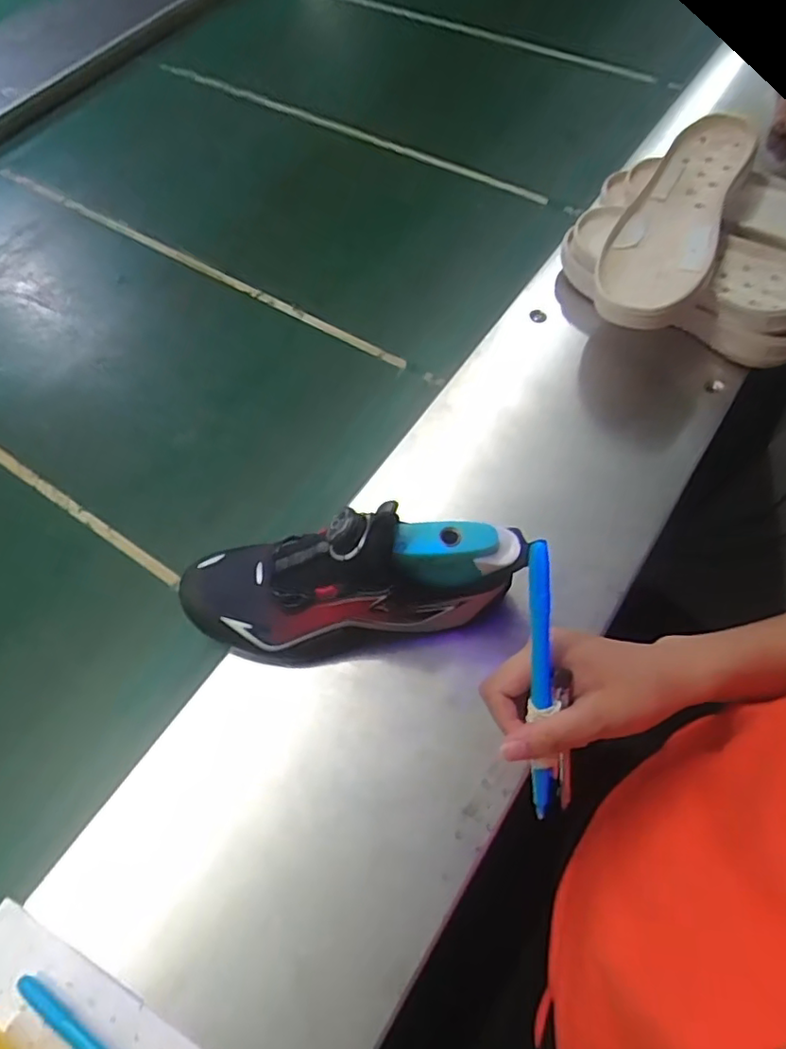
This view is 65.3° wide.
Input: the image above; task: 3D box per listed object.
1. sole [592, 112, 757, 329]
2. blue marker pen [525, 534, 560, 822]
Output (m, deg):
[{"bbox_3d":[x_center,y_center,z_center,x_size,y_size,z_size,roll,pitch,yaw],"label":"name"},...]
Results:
[{"bbox_3d":[0.266,-0.291,0.577,0.093,0.043,0.275,26,66,17],"label":"sole"},{"bbox_3d":[0.083,0.088,0.338,0.012,0.166,0.009,-4,16,2],"label":"blue marker pen"}]

